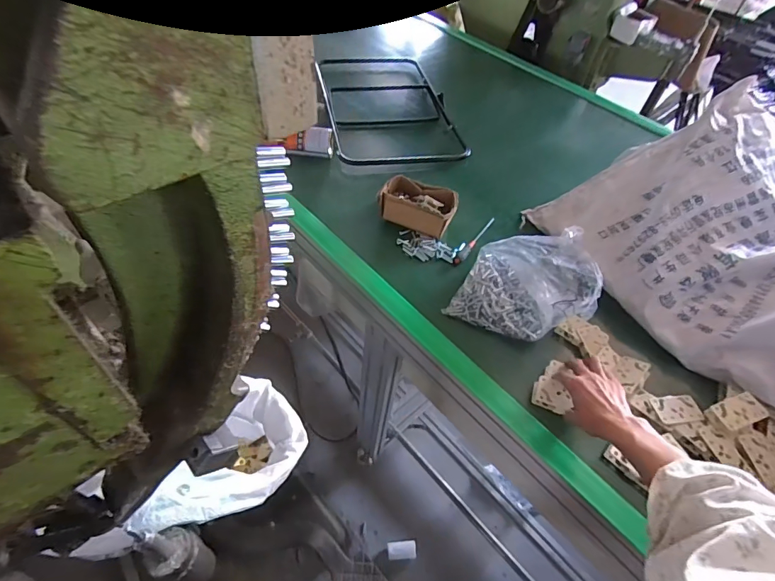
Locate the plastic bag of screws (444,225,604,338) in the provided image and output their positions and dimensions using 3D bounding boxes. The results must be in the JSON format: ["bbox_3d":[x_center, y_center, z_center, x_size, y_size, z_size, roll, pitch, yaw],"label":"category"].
[{"bbox_3d":[0.242,-0.023,0.748,0.215,0.101,0.196,19,51,10],"label":"plastic bag of screws"}]

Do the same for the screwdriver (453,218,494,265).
[{"bbox_3d":[0.177,-0.101,0.877,0.019,0.020,0.157,29,54,17],"label":"screwdriver"}]

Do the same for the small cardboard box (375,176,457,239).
[{"bbox_3d":[0.063,-0.176,0.893,0.157,0.061,0.101,16,51,7],"label":"small cardboard box"}]

